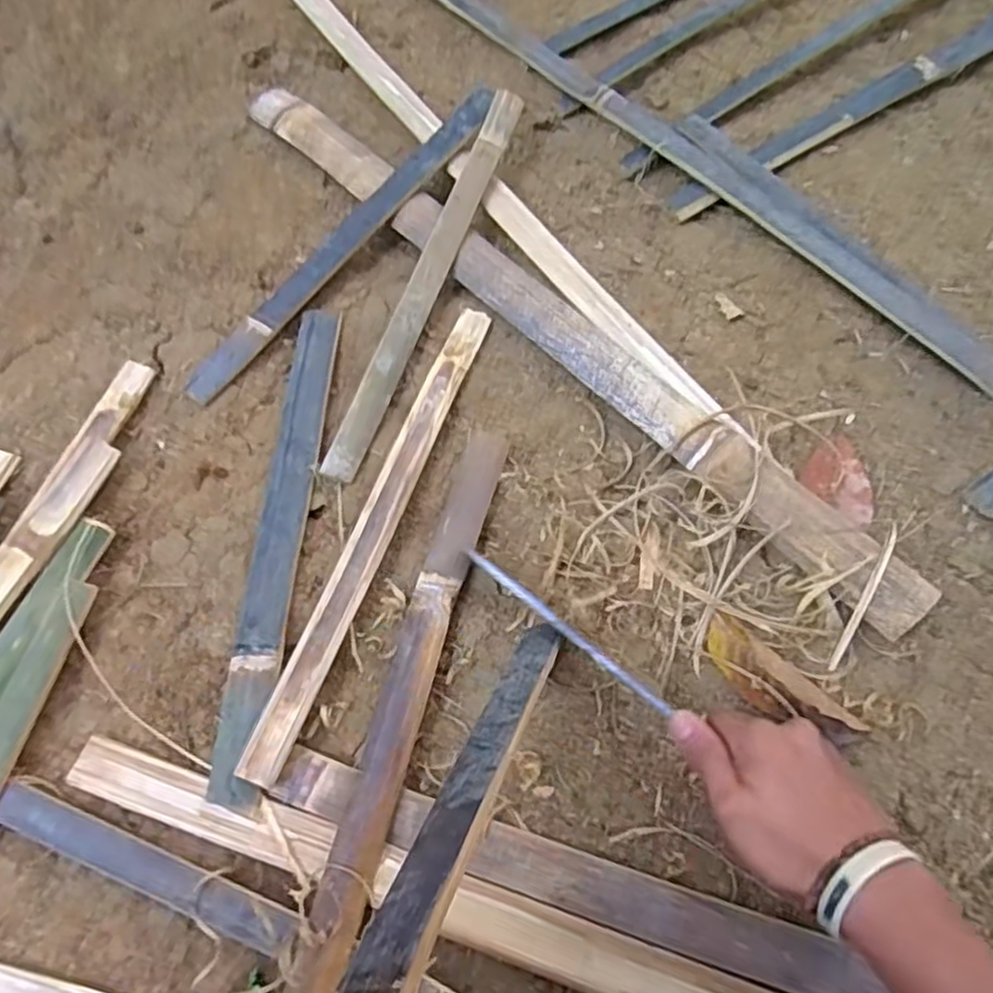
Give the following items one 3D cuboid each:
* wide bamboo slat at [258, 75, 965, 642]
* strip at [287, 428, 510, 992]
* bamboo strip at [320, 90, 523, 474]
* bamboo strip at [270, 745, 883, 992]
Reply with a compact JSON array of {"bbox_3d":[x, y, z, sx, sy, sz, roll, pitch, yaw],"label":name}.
[{"bbox_3d":[0.028,-0.164,0.618,0.051,0.015,0.758,-41,69,-14],"label":"wide bamboo slat"},{"bbox_3d":[-0.058,0.127,0.498,0.031,0.017,0.392,13,66,9],"label":"strip"},{"bbox_3d":[-0.056,-0.195,0.628,0.029,0.012,0.402,24,74,-10],"label":"bamboo strip"},{"bbox_3d":[0.194,0.274,0.415,0.717,0.017,0.039,14,70,12],"label":"bamboo strip"}]

